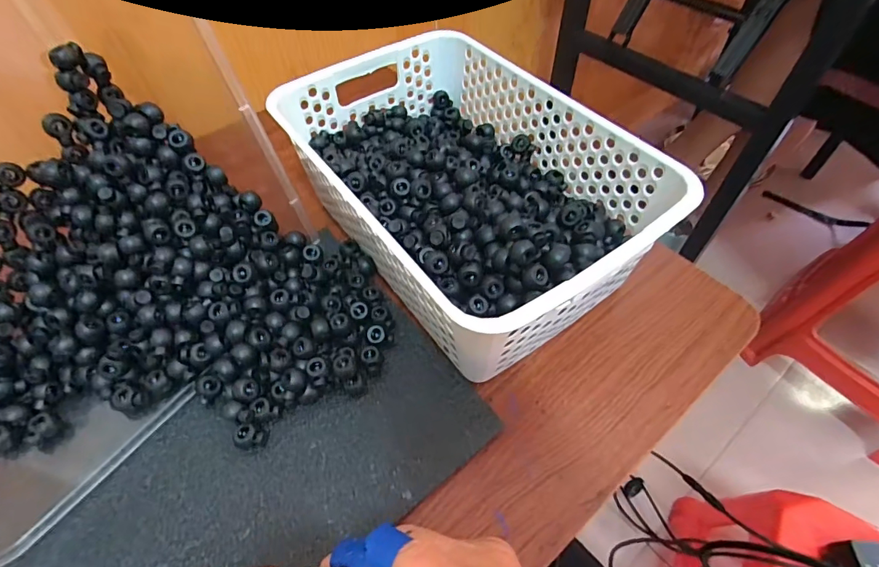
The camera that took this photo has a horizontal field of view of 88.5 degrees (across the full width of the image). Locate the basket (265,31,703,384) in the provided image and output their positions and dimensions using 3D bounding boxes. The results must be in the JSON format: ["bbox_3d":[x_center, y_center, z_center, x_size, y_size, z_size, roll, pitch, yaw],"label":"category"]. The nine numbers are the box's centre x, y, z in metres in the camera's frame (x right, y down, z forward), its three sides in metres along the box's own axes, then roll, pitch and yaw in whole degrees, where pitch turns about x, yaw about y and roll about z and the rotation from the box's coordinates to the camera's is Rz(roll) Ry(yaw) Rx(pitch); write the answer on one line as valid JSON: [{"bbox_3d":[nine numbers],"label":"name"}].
[{"bbox_3d":[0.014,-0.094,0.373,0.203,0.088,0.303,-31,65,-20],"label":"basket"}]

